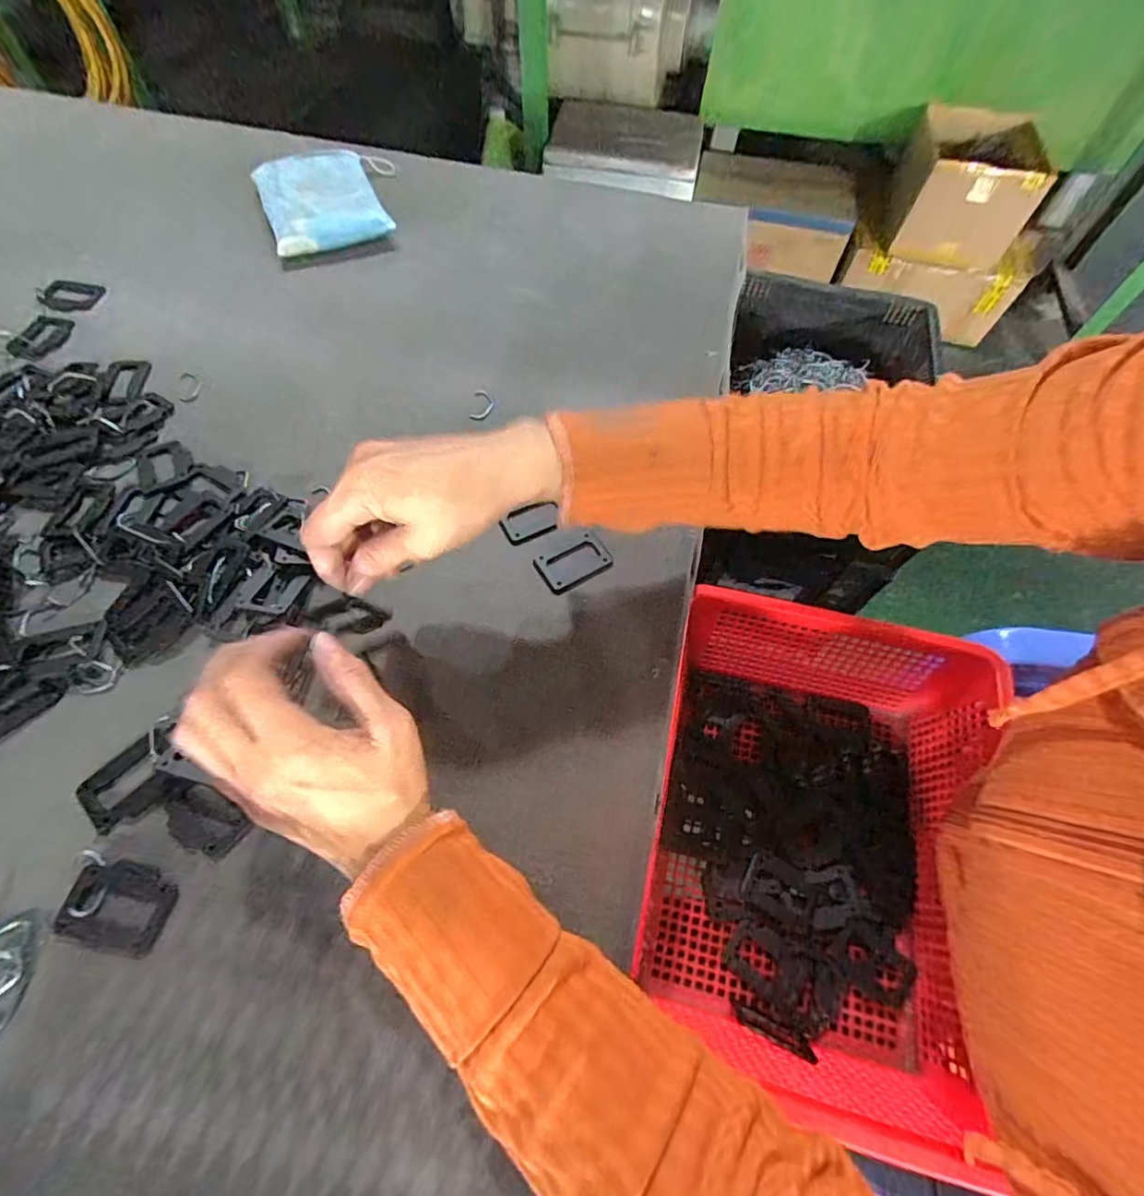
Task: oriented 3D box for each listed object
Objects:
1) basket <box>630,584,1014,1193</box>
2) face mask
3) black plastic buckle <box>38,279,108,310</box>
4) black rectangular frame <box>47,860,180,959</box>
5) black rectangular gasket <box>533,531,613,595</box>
[{"bbox_3d":[0.164,0.161,0.382,0.207,0.101,0.291,14,62,6],"label":"basket"},{"bbox_3d":[-0.251,-0.424,0.574,0.140,0.031,0.165,-20,64,-12],"label":"face mask"},{"bbox_3d":[-0.476,-0.286,0.517,0.054,0.007,0.041,7,62,2],"label":"black plastic buckle"},{"bbox_3d":[-0.235,0.158,0.283,0.055,0.004,0.038,13,62,5],"label":"black rectangular frame"},{"bbox_3d":[0.000,-0.026,0.396,0.050,0.004,0.034,-27,66,-15],"label":"black rectangular gasket"}]

